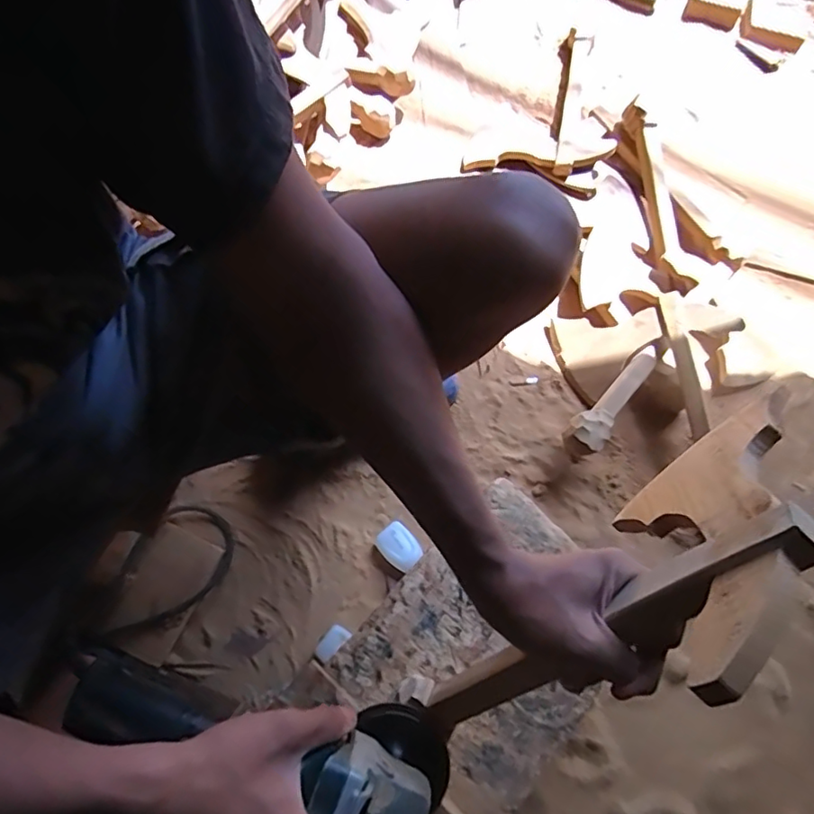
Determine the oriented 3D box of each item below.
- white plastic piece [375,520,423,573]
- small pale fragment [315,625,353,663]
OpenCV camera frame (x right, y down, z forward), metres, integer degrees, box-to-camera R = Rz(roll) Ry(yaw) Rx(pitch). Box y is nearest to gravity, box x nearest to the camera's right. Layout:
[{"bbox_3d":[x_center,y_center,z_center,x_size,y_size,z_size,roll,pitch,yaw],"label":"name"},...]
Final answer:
[{"bbox_3d":[-0.010,0.181,0.718,0.045,0.023,0.057,-42,77,-16],"label":"white plastic piece"},{"bbox_3d":[-0.090,0.285,0.672,0.024,0.024,0.043,42,73,12],"label":"small pale fragment"}]

